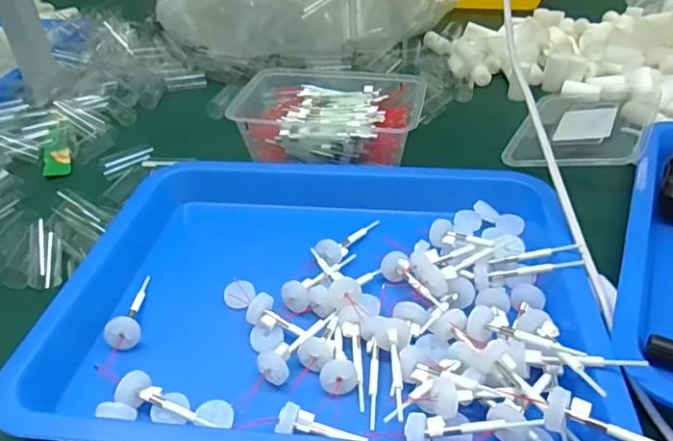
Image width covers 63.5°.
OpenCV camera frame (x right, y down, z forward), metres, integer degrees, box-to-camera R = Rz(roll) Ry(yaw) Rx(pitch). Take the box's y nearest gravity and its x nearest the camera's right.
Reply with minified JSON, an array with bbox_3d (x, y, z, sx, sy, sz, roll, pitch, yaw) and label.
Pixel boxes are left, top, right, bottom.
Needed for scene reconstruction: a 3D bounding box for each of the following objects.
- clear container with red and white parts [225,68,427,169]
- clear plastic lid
[{"bbox_3d":[-0.004,-0.096,0.519,0.168,0.056,0.128,6,38,11],"label":"clear container with red and white parts"},{"bbox_3d":[0.244,-0.095,0.532,0.114,0.015,0.182,6,34,34],"label":"clear plastic lid"}]

